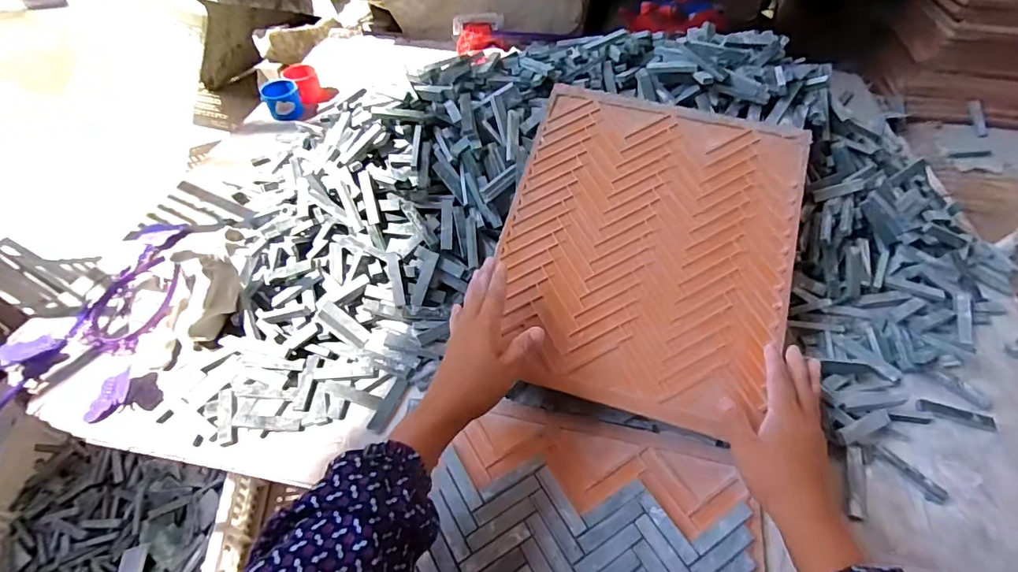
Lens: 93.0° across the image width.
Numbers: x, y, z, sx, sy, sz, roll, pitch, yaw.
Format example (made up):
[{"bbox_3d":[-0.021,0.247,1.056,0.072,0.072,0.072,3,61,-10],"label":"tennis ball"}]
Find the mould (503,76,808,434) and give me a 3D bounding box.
[{"bbox_3d":[0.147,-0.047,0.519,0.294,0.009,0.351,15,74,12],"label":"mould"}]

